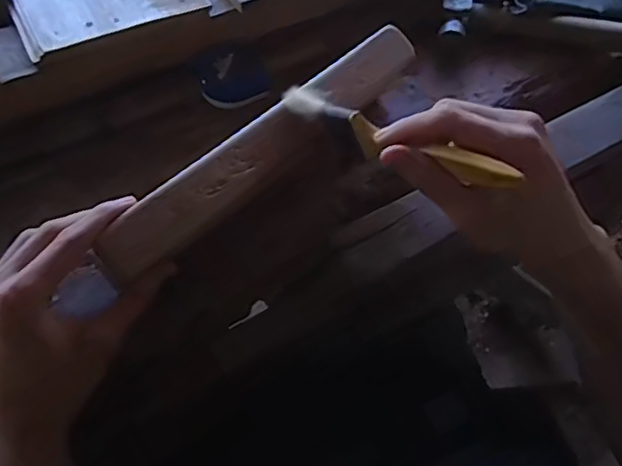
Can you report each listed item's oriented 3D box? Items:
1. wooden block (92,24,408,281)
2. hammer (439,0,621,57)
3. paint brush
[{"bbox_3d":[-0.027,-0.066,0.422,0.286,0.028,0.040,-41,107,-24],"label":"wooden block"},{"bbox_3d":[0.272,-0.203,0.580,0.279,0.028,0.067,10,58,2],"label":"hammer"},{"bbox_3d":[0.051,-0.061,0.376,0.169,0.028,0.019,27,58,35],"label":"paint brush"}]

